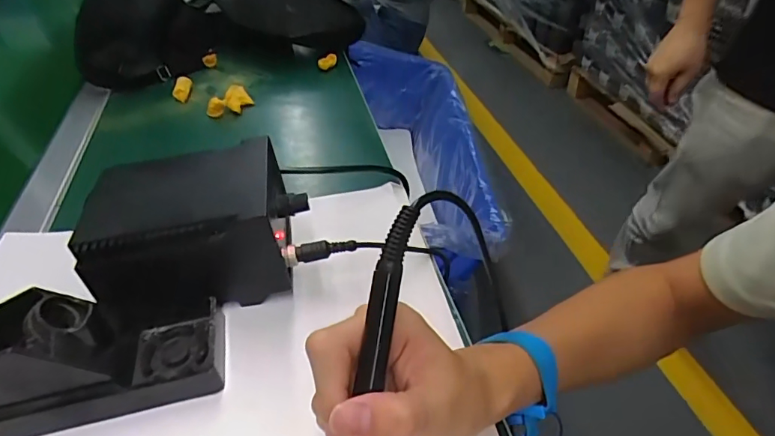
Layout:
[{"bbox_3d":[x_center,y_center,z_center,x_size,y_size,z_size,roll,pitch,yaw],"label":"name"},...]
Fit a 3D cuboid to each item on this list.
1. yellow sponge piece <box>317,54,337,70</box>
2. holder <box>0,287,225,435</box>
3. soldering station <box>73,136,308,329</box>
[{"bbox_3d":[-0.093,-0.243,0.747,0.030,0.019,0.017,-4,40,-6],"label":"yellow sponge piece"},{"bbox_3d":[-0.192,0.084,0.320,0.153,0.072,0.073,-11,41,-11],"label":"holder"},{"bbox_3d":[-0.149,0.010,0.396,0.157,0.092,0.123,-8,41,-8],"label":"soldering station"}]

